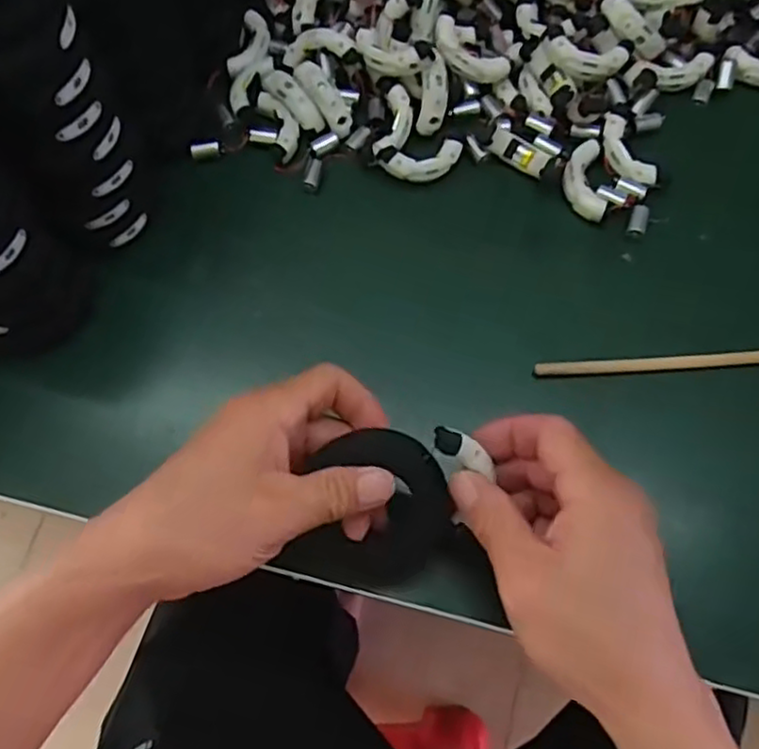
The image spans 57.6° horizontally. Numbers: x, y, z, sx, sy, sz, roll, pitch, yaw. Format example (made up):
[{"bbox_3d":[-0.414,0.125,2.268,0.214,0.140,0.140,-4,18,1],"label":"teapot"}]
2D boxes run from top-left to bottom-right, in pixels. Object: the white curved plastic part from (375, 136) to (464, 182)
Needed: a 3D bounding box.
[{"bbox_3d":[0.028,-0.140,0.449,0.055,0.017,0.025,-16,69,-4],"label":"white curved plastic part"}]

